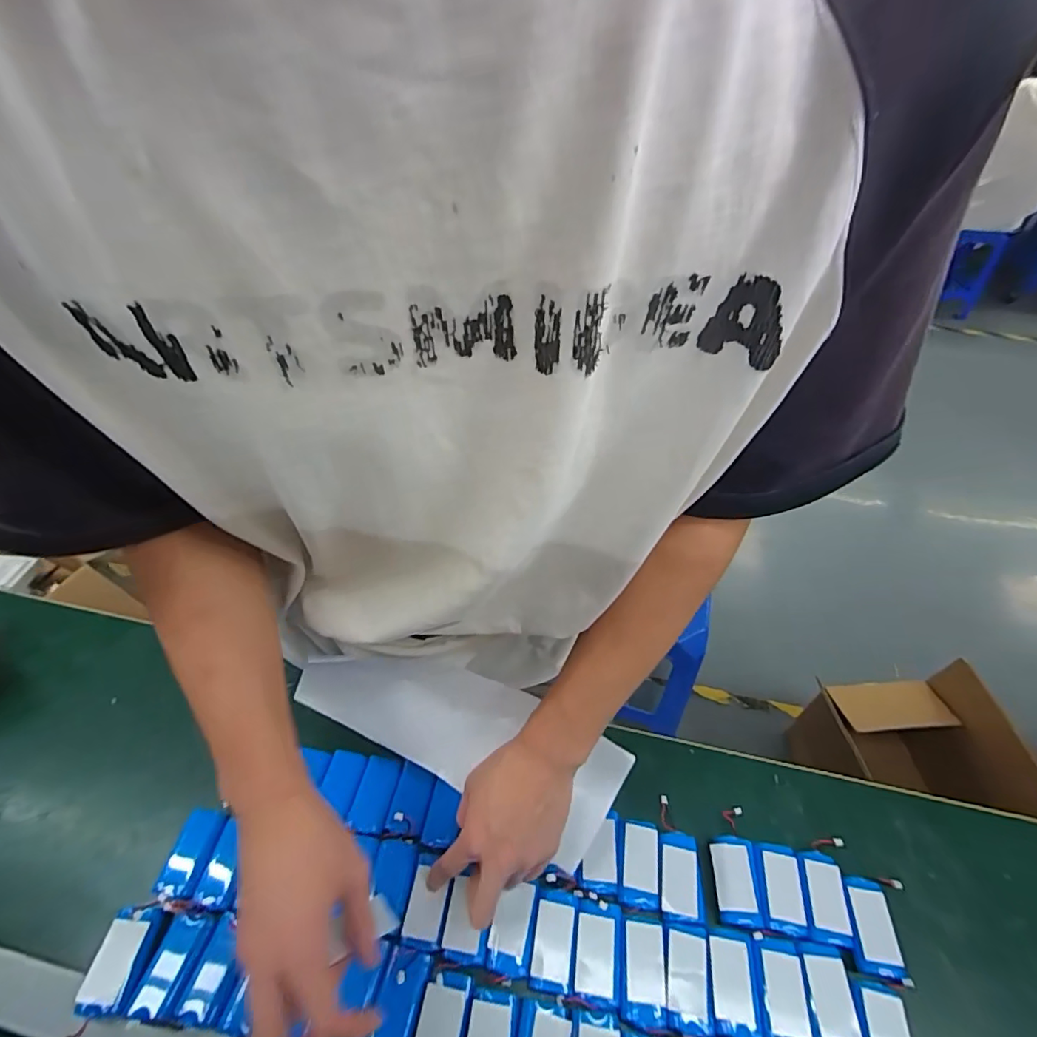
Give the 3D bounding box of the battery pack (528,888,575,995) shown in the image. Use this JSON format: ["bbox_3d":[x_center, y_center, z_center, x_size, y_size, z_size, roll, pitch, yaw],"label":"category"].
[{"bbox_3d":[0.029,0.354,0.429,0.035,0.004,0.064,8,48,4],"label":"battery pack"}]

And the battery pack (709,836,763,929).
[{"bbox_3d":[0.195,0.326,0.462,0.037,0.010,0.068,9,49,5],"label":"battery pack"}]

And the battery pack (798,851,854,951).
[{"bbox_3d":[0.272,0.336,0.455,0.036,0.007,0.068,11,49,7],"label":"battery pack"}]

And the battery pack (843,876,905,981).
[{"bbox_3d":[0.304,0.350,0.440,0.035,0.008,0.067,11,49,7],"label":"battery pack"}]

